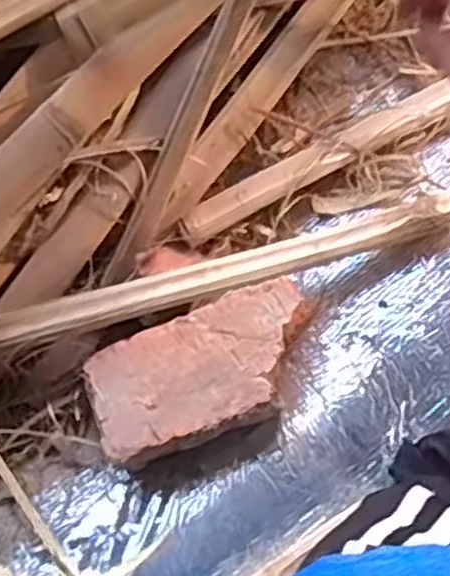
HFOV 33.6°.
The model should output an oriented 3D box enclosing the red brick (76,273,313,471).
[{"bbox_3d":[-0.012,0.057,0.501,0.151,0.034,0.082,-23,76,-4],"label":"red brick"}]

